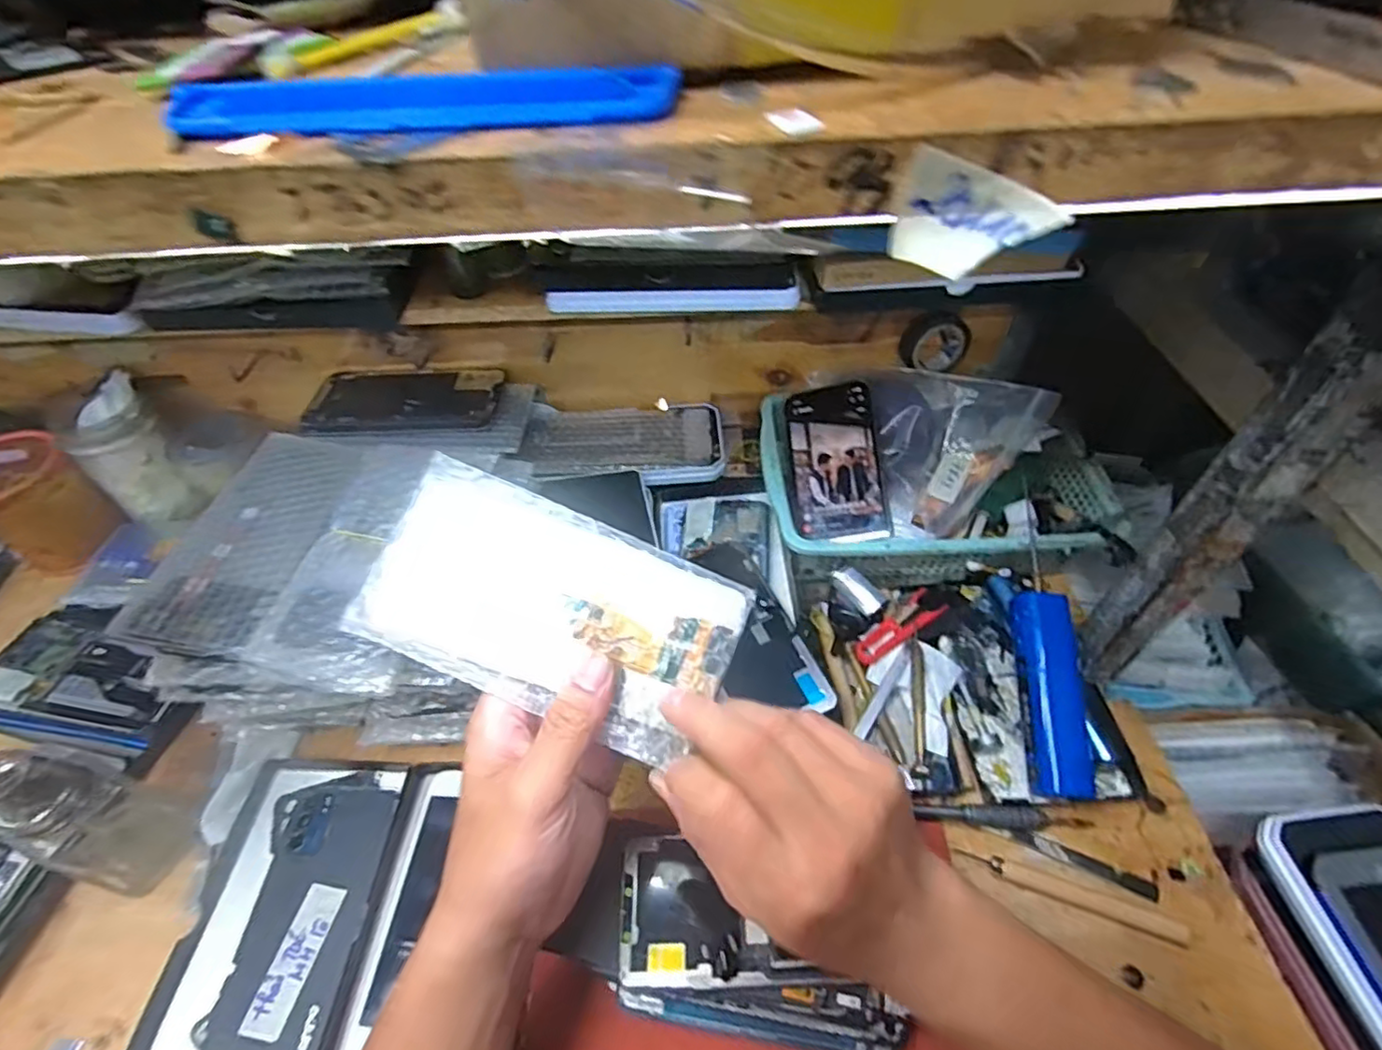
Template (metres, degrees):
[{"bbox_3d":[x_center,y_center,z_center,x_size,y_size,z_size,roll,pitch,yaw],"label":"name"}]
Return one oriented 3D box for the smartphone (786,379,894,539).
[{"bbox_3d":[0.120,-0.051,0.529,0.072,0.006,0.133,-10,79,20],"label":"smartphone"}]

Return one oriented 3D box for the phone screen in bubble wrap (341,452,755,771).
[{"bbox_3d":[-0.063,0.040,0.297,0.166,0.005,0.090,24,79,-1],"label":"phone screen in bubble wrap"}]

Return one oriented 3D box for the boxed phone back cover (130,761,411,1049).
[{"bbox_3d":[-0.248,0.236,0.389,0.108,0.018,0.181,0,49,2],"label":"boxed phone back cover"}]

